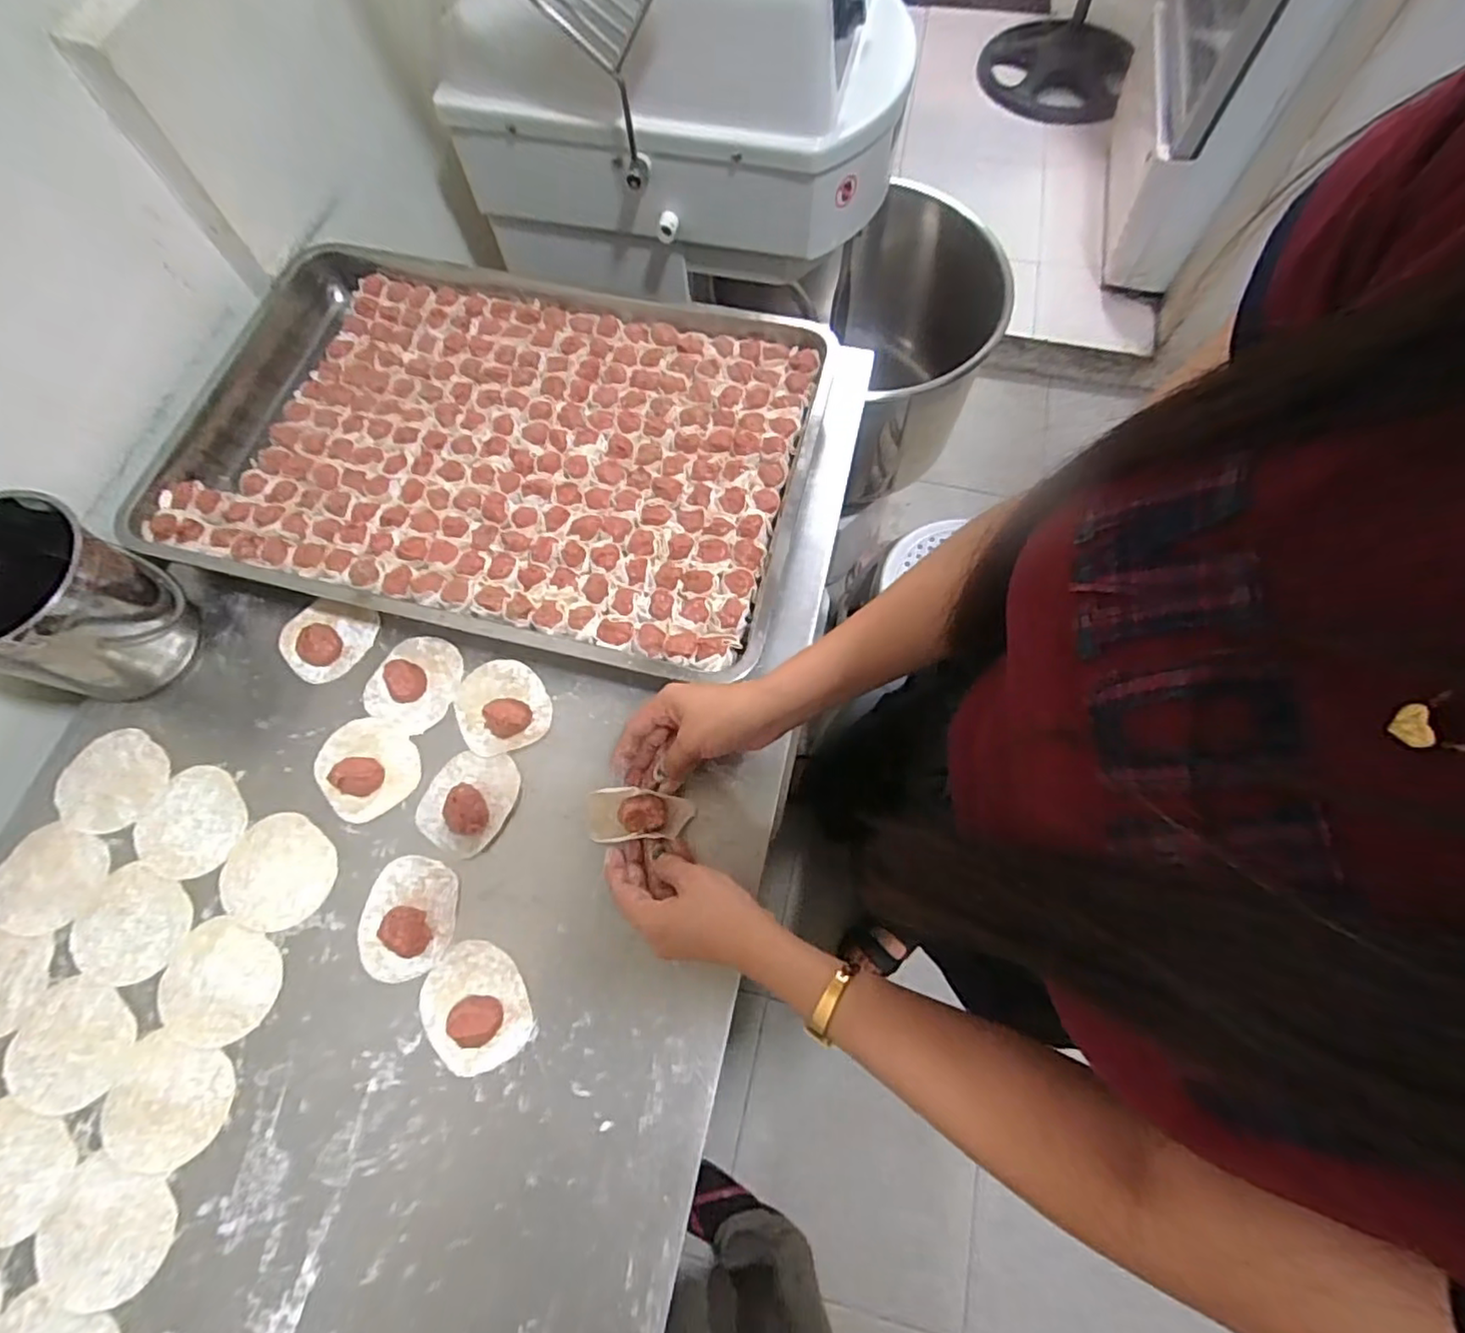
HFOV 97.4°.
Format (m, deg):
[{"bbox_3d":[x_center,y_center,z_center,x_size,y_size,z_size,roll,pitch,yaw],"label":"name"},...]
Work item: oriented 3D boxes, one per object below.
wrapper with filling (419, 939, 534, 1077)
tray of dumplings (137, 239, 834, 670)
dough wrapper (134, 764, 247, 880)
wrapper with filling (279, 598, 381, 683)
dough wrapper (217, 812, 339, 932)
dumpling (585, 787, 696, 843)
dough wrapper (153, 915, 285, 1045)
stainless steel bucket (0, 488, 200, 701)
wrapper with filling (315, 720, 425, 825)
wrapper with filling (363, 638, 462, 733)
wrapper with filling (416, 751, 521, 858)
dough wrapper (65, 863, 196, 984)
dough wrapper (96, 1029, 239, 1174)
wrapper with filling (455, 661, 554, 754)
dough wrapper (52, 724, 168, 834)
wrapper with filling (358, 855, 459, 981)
[{"bbox_3d":[-0.188,0.242,0.457,0.071,0.024,0.084,-33,72,-11],"label":"wrapper with filling"},{"bbox_3d":[-0.238,-0.217,0.627,0.616,0.048,0.394,14,70,6],"label":"tray of dumplings"},{"bbox_3d":[-0.435,0.125,0.520,0.082,0.004,0.081,0,69,1],"label":"dough wrapper"},{"bbox_3d":[-0.362,-0.027,0.574,0.077,0.013,0.078,0,69,1],"label":"wrapper with filling"},{"bbox_3d":[-0.358,0.163,0.506,0.088,0.004,0.083,0,69,1],"label":"dough wrapper"},{"bbox_3d":[-0.076,0.115,0.496,0.085,0.032,0.035,-2,69,7],"label":"dumpling"},{"bbox_3d":[-0.381,0.235,0.476,0.087,0.004,0.080,0,69,1],"label":"dough wrapper"},{"bbox_3d":[-0.521,-0.046,0.504,0.124,0.151,0.128,0,69,1],"label":"stainless steel bucket"},{"bbox_3d":[-0.303,0.080,0.526,0.075,0.017,0.084,-42,74,-14],"label":"wrapper with filling"},{"bbox_3d":[-0.273,0.011,0.550,0.071,0.023,0.081,26,71,11],"label":"wrapper with filling"},{"bbox_3d":[-0.213,0.104,0.512,0.066,0.021,0.082,23,71,10],"label":"wrapper with filling"},{"bbox_3d":[-0.461,0.199,0.493,0.089,0.004,0.078,20,70,8],"label":"dough wrapper"},{"bbox_3d":[-0.396,0.306,0.450,0.087,0.004,0.077,14,70,6],"label":"dough wrapper"},{"bbox_3d":[-0.196,0.030,0.542,0.074,0.019,0.082,-24,70,-8],"label":"wrapper with filling"},{"bbox_3d":[-0.515,0.094,0.533,0.084,0.004,0.083,0,69,1],"label":"dough wrapper"},{"bbox_3d":[-0.245,0.186,0.479,0.070,0.025,0.085,6,69,3],"label":"wrapper with filling"}]

